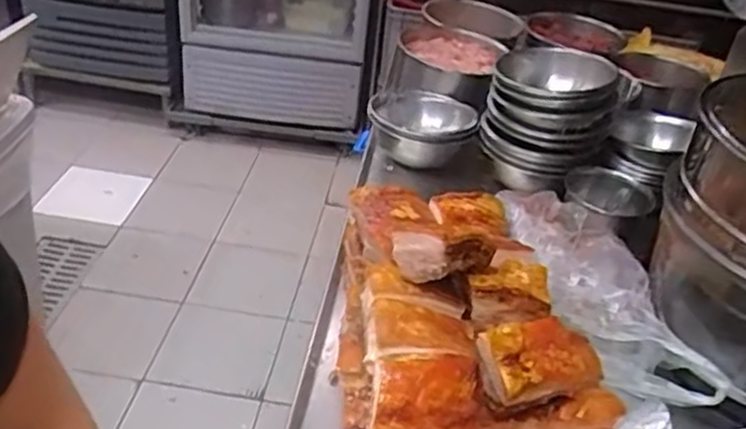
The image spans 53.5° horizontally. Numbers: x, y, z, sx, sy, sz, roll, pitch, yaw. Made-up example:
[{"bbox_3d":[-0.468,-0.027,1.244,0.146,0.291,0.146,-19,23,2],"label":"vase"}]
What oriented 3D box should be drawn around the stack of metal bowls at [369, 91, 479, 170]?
[{"bbox_3d":[0.076,-0.138,1.156,0.158,0.072,0.151,12,34,7],"label":"stack of metal bowls"}]

